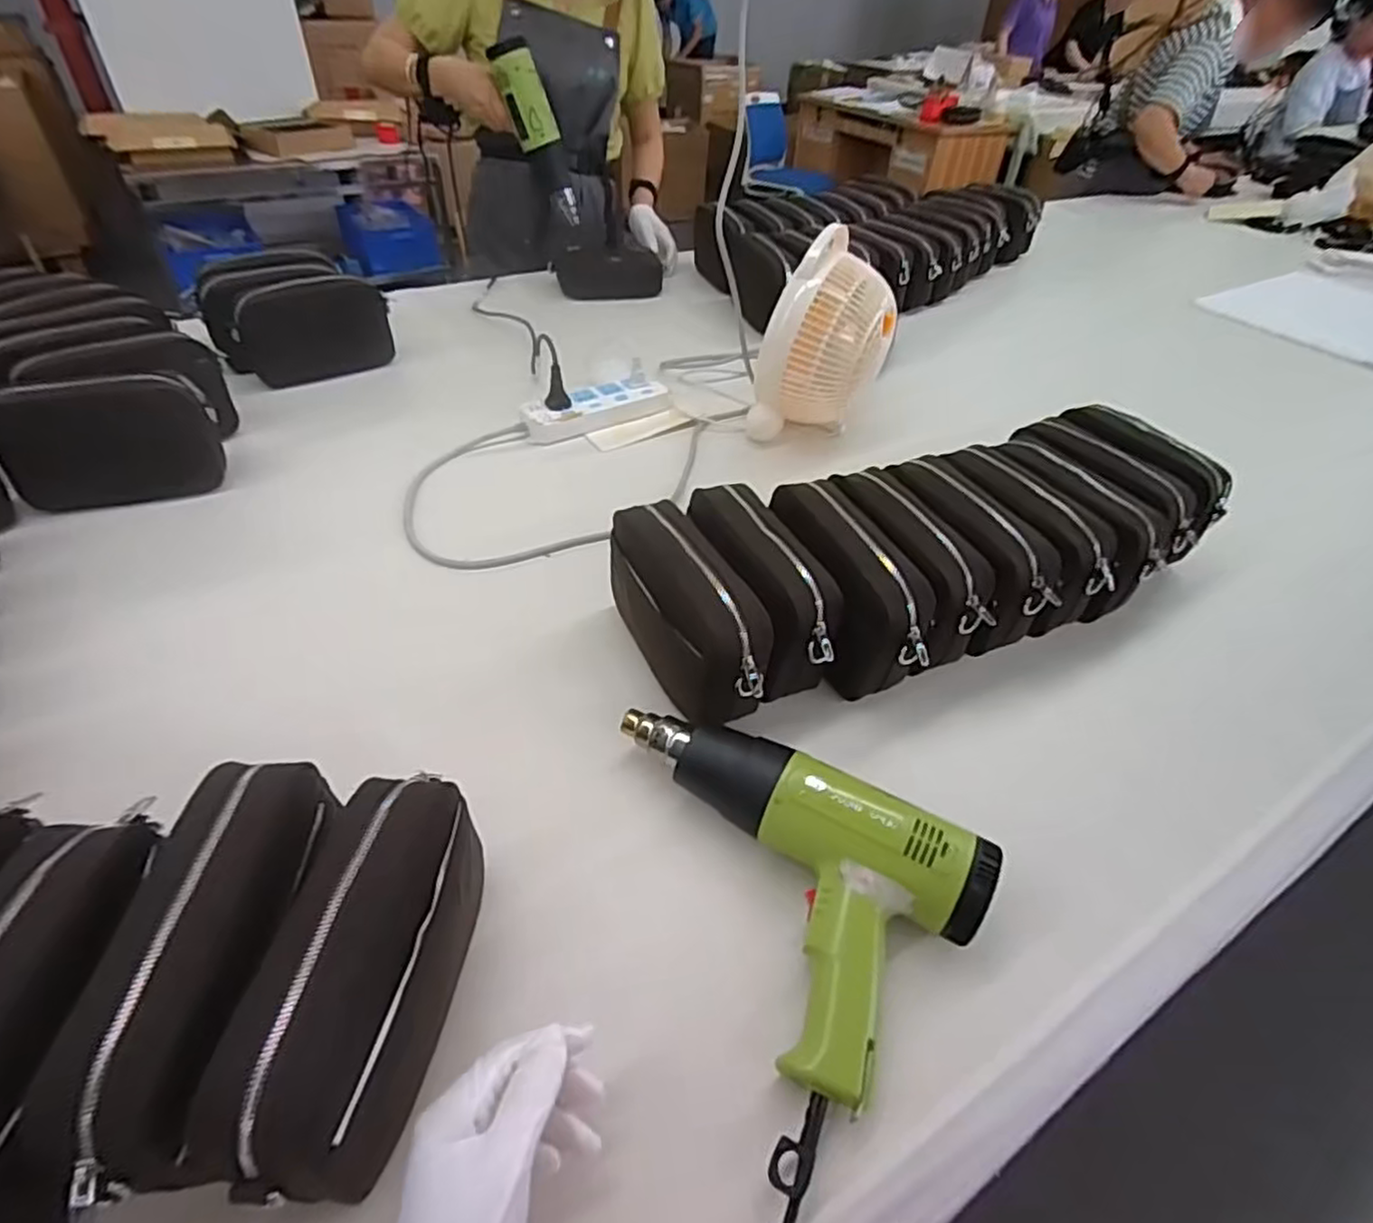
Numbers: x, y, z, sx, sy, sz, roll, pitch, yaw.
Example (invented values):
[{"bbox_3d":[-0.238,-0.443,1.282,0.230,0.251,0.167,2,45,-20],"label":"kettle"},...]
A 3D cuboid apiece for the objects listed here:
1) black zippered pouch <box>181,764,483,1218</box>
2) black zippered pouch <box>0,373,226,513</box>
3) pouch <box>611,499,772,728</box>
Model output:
[{"bbox_3d":[-0.171,0.200,0.384,0.062,0.134,0.193,7,43,2],"label":"black zippered pouch"},{"bbox_3d":[-0.615,-0.180,0.743,0.197,0.118,0.059,-10,45,-15],"label":"black zippered pouch"},{"bbox_3d":[-0.002,0.003,0.586,0.070,0.110,0.197,-20,48,-24],"label":"pouch"}]

